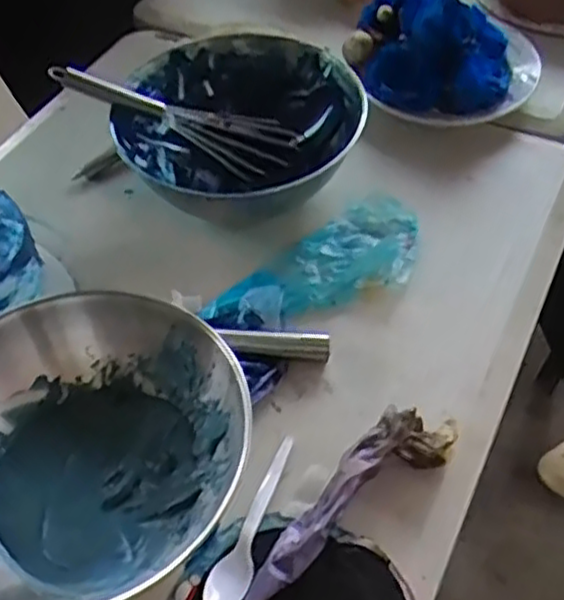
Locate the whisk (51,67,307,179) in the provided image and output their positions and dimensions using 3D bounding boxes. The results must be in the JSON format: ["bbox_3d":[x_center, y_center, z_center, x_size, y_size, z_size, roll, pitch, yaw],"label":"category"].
[{"bbox_3d":[-0.105,-0.182,0.721,0.241,0.042,0.065,19,51,-4],"label":"whisk"}]

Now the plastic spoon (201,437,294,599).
[{"bbox_3d":[-0.021,0.157,0.527,0.027,0.020,0.145,13,52,13],"label":"plastic spoon"}]

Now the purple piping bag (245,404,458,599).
[{"bbox_3d":[0.046,0.137,0.521,0.203,0.047,0.045,-32,56,-22],"label":"purple piping bag"}]

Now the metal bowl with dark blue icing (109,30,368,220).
[{"bbox_3d":[-0.047,-0.171,0.739,0.211,0.100,0.206,-1,50,1],"label":"metal bowl with dark blue icing"}]

